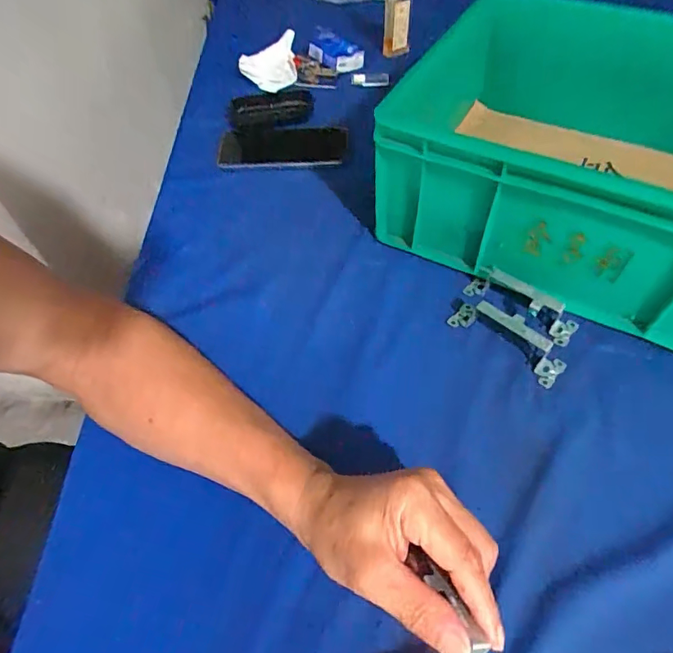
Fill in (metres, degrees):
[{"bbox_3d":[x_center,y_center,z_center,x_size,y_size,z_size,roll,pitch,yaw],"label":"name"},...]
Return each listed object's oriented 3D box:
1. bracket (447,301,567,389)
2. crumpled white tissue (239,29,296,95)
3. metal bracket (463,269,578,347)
[{"bbox_3d":[0.153,0.006,0.423,0.105,0.036,0.030,34,62,27],"label":"bracket"},{"bbox_3d":[-0.097,-0.379,0.686,0.085,0.040,0.083,-9,54,-4],"label":"crumpled white tissue"},{"bbox_3d":[0.174,-0.026,0.444,0.103,0.034,0.029,32,61,26],"label":"metal bracket"}]

